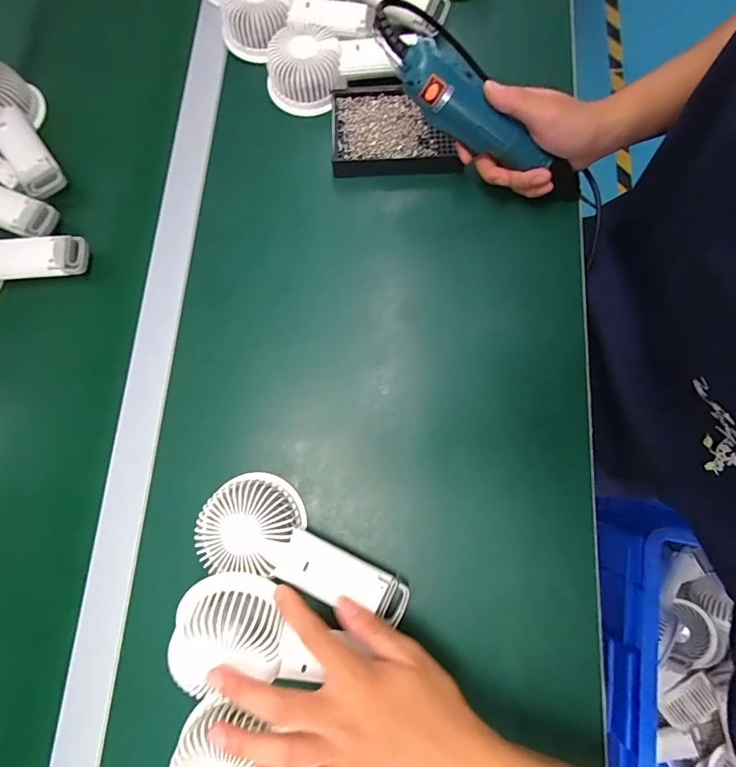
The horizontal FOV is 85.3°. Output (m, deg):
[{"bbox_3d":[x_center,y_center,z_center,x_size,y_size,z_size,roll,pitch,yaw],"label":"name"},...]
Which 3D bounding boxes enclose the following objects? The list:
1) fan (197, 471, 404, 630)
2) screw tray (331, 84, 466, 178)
[{"bbox_3d":[-0.052,0.139,0.328,0.175,0.033,0.075,27,79,5],"label":"fan"},{"bbox_3d":[0.026,-0.273,0.426,0.127,0.021,0.099,-2,77,1],"label":"screw tray"}]

